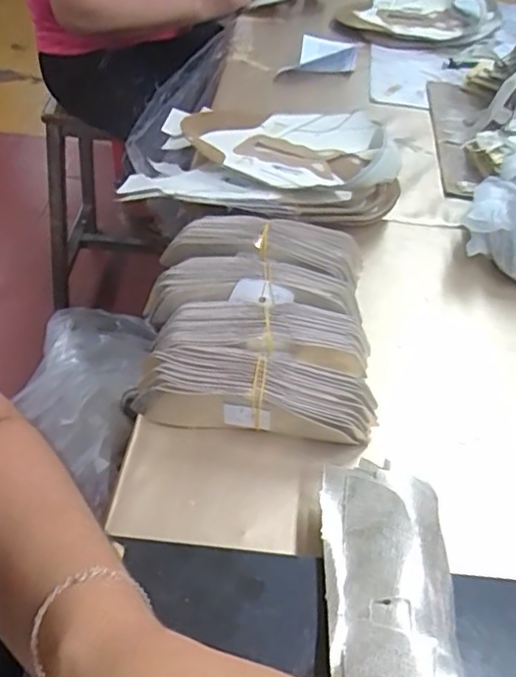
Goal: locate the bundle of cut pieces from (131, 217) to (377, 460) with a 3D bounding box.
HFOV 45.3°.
[{"bbox_3d":[0.001,-0.012,0.511,0.174,0.055,0.207,4,48,-2],"label":"bundle of cut pieces"}]

